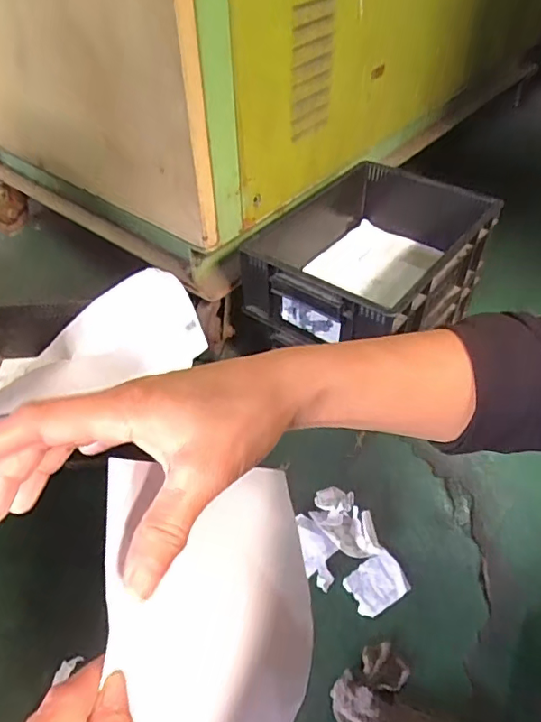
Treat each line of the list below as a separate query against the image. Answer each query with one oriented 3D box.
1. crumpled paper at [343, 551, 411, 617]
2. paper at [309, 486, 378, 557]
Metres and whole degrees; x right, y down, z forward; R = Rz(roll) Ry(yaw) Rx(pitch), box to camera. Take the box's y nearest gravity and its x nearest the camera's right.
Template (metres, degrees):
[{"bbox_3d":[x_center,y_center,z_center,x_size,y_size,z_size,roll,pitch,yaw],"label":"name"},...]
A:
[{"bbox_3d":[0.123,0.257,0.618,0.069,0.010,0.054,-25,48,-20],"label":"crumpled paper"},{"bbox_3d":[0.092,0.199,0.659,0.054,0.029,0.089,-25,48,-19],"label":"paper"}]

